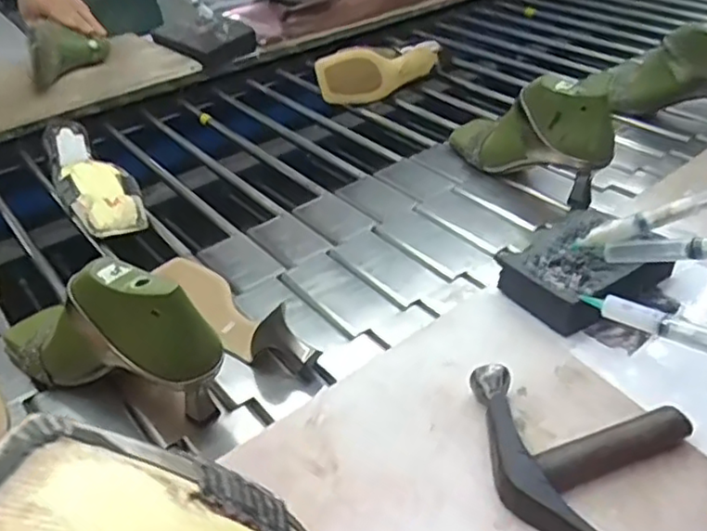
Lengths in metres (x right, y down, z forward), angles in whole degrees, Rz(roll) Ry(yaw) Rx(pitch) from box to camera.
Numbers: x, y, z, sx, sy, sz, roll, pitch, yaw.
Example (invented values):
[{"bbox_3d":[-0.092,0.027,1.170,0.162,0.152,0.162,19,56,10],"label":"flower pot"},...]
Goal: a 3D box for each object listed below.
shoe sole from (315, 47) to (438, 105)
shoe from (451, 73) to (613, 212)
[{"bbox_3d":[0.046,-0.301,1.021,0.194,0.079,0.052,-20,40,-21],"label":"shoe sole"},{"bbox_3d":[0.201,-0.163,0.773,0.071,0.142,0.202,-23,41,-24],"label":"shoe"}]

